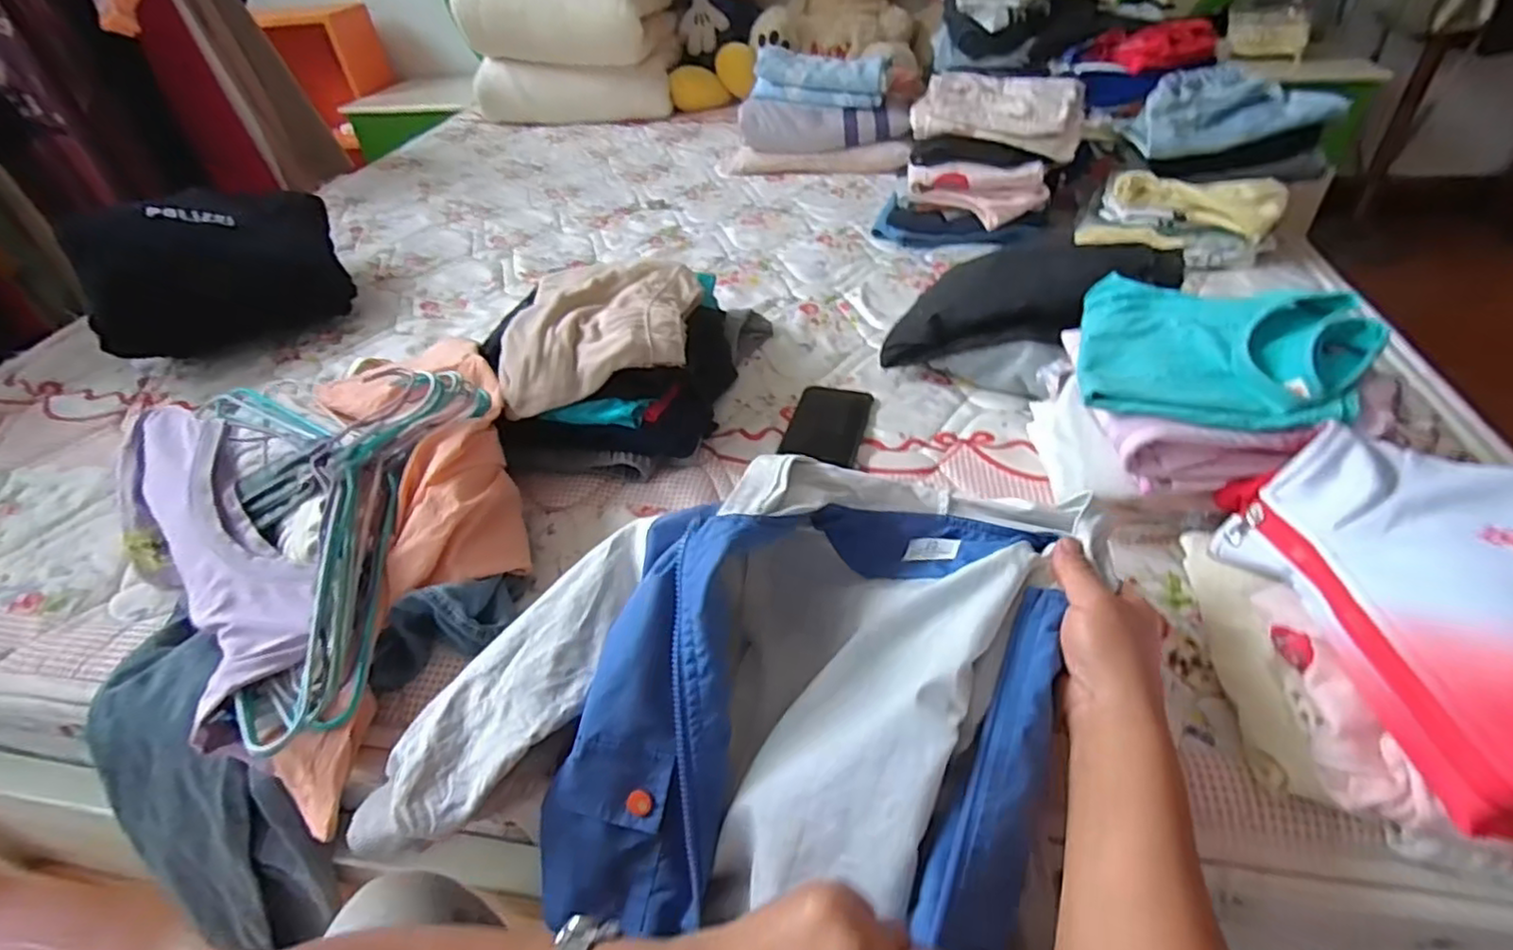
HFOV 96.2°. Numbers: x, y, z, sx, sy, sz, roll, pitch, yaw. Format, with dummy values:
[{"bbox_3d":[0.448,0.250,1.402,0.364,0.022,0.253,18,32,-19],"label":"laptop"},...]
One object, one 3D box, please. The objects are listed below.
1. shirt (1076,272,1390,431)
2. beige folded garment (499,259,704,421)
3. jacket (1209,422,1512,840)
[{"bbox_3d":[0.372,-0.112,0.549,0.190,0.063,0.177,11,45,17],"label":"shirt"},{"bbox_3d":[-0.156,-0.156,0.699,0.176,0.053,0.223,-2,43,3],"label":"beige folded garment"},{"bbox_3d":[0.438,0.082,0.394,0.224,0.088,0.240,3,43,9],"label":"jacket"}]

